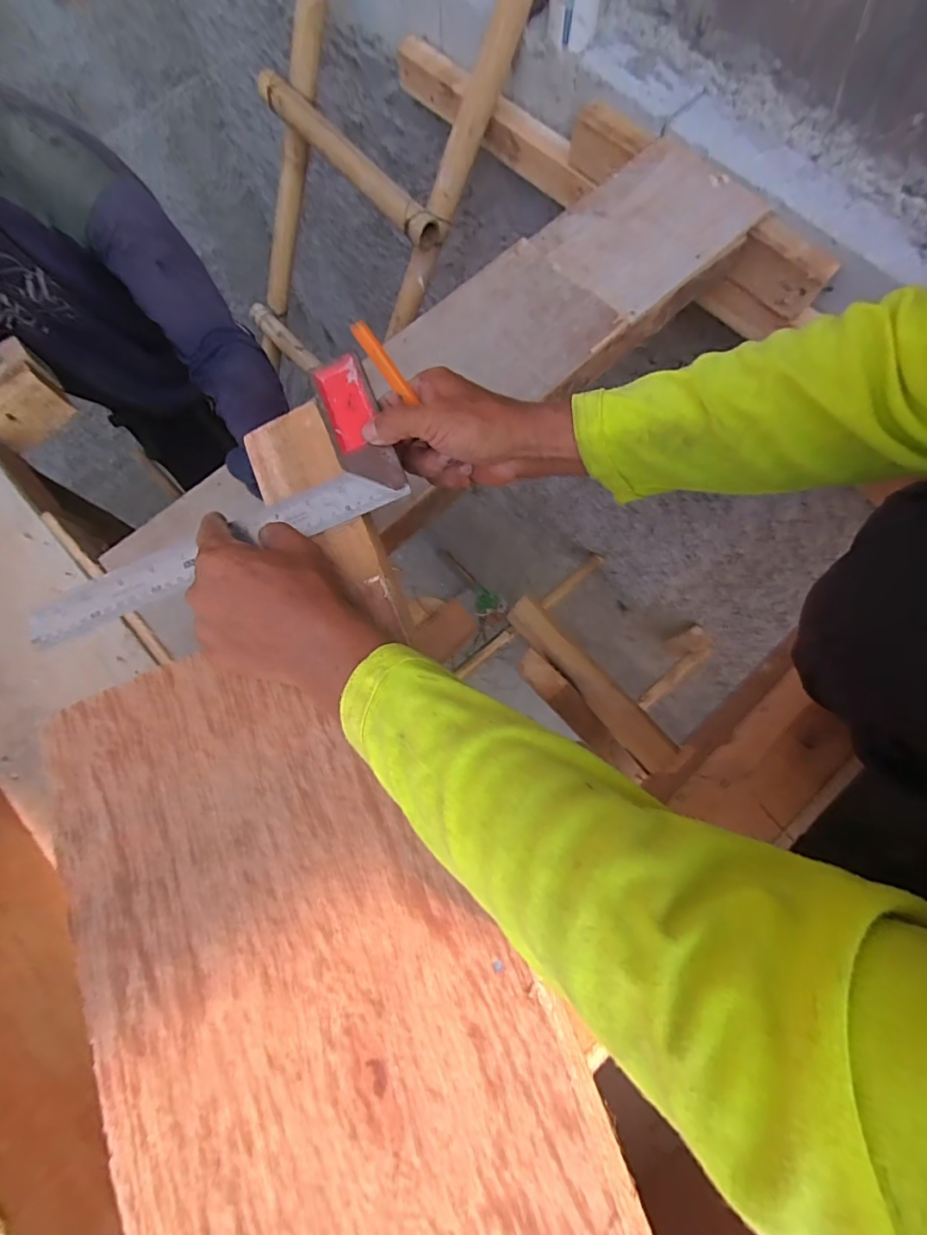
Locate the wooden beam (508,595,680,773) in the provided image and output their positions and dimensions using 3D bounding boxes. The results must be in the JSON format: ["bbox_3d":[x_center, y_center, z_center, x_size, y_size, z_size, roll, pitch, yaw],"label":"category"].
[{"bbox_3d":[0.166,0.080,0.658,0.052,0.042,0.275,-42,79,-8],"label":"wooden beam"}]

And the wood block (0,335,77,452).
[{"bbox_3d":[-0.650,-0.320,0.722,0.123,0.068,0.119,-38,79,-8],"label":"wood block"}]

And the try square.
[{"bbox_3d":[-0.192,-0.076,0.369,0.301,0.011,0.118,-28,77,2],"label":"try square"}]

